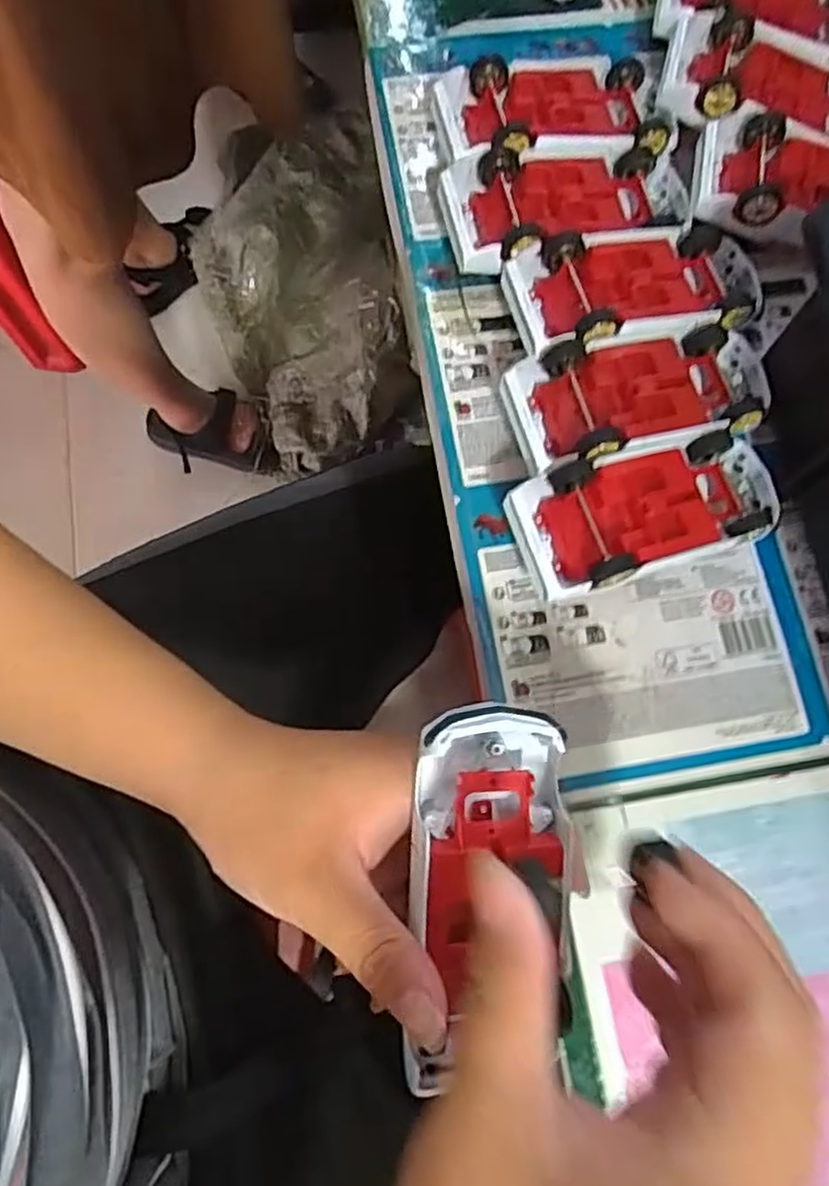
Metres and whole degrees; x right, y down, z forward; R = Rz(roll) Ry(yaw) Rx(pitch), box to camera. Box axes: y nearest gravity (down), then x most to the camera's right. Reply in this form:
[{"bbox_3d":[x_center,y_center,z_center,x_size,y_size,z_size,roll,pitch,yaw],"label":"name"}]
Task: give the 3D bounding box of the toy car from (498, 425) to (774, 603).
[{"bbox_3d":[0.107,-0.036,0.328,0.129,0.040,0.057,-17,76,-7],"label":"toy car"}]

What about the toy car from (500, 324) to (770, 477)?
[{"bbox_3d":[0.108,-0.093,0.343,0.131,0.037,0.057,-15,76,-7],"label":"toy car"}]

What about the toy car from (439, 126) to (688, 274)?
[{"bbox_3d":[0.080,-0.197,0.369,0.134,0.039,0.063,-13,76,-6],"label":"toy car"}]

